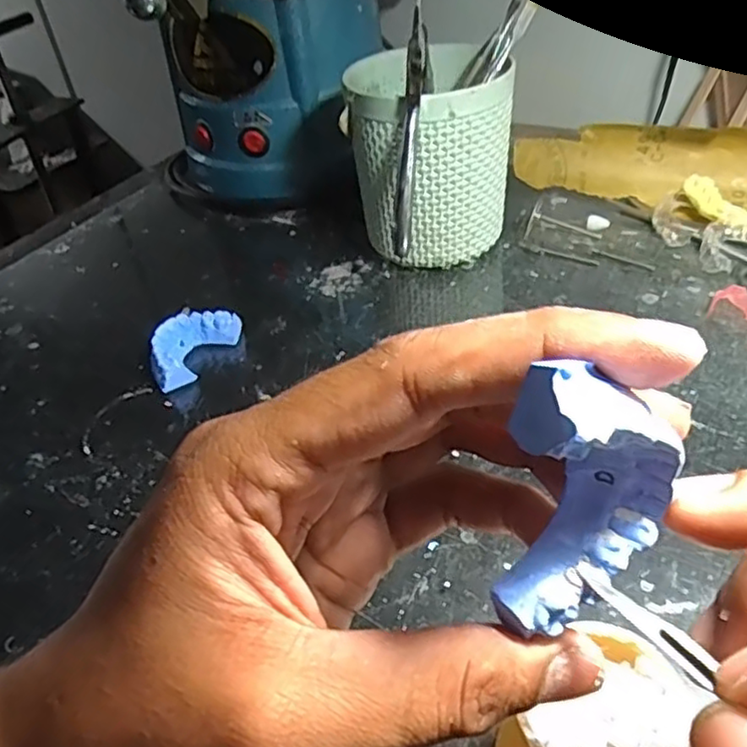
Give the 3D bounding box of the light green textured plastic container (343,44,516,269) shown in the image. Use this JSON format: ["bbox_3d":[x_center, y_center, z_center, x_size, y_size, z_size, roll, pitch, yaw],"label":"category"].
[{"bbox_3d":[0.035,-0.133,0.411,0.095,0.123,0.101,-6,40,3],"label":"light green textured plastic container"}]

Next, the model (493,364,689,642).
[{"bbox_3d":[0.038,0.020,0.120,0.036,0.054,0.014,-30,45,-23],"label":"model"}]

